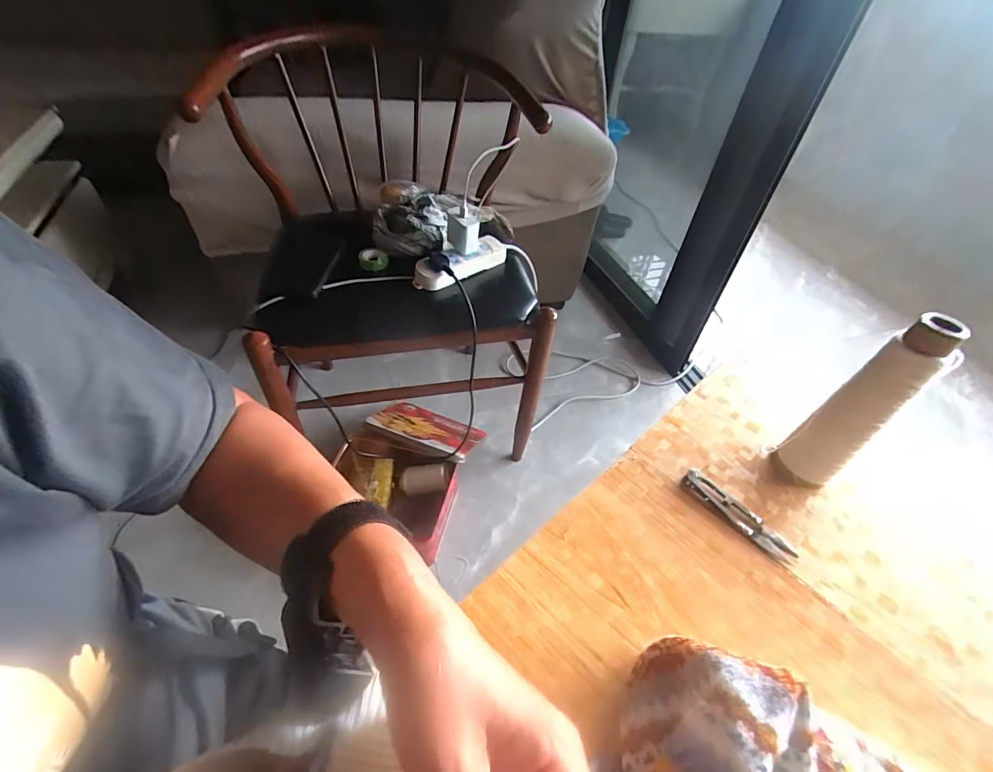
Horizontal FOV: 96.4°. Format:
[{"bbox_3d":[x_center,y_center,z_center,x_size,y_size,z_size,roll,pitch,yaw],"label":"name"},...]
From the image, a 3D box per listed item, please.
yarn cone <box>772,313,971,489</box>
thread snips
[{"bbox_3d":[0.299,0.023,0.374,0.041,0.179,0.041,-28,55,-28],"label":"yarn cone"},{"bbox_3d":[0.215,0.112,0.394,0.027,0.007,0.101,-30,56,-29],"label":"thread snips"}]

